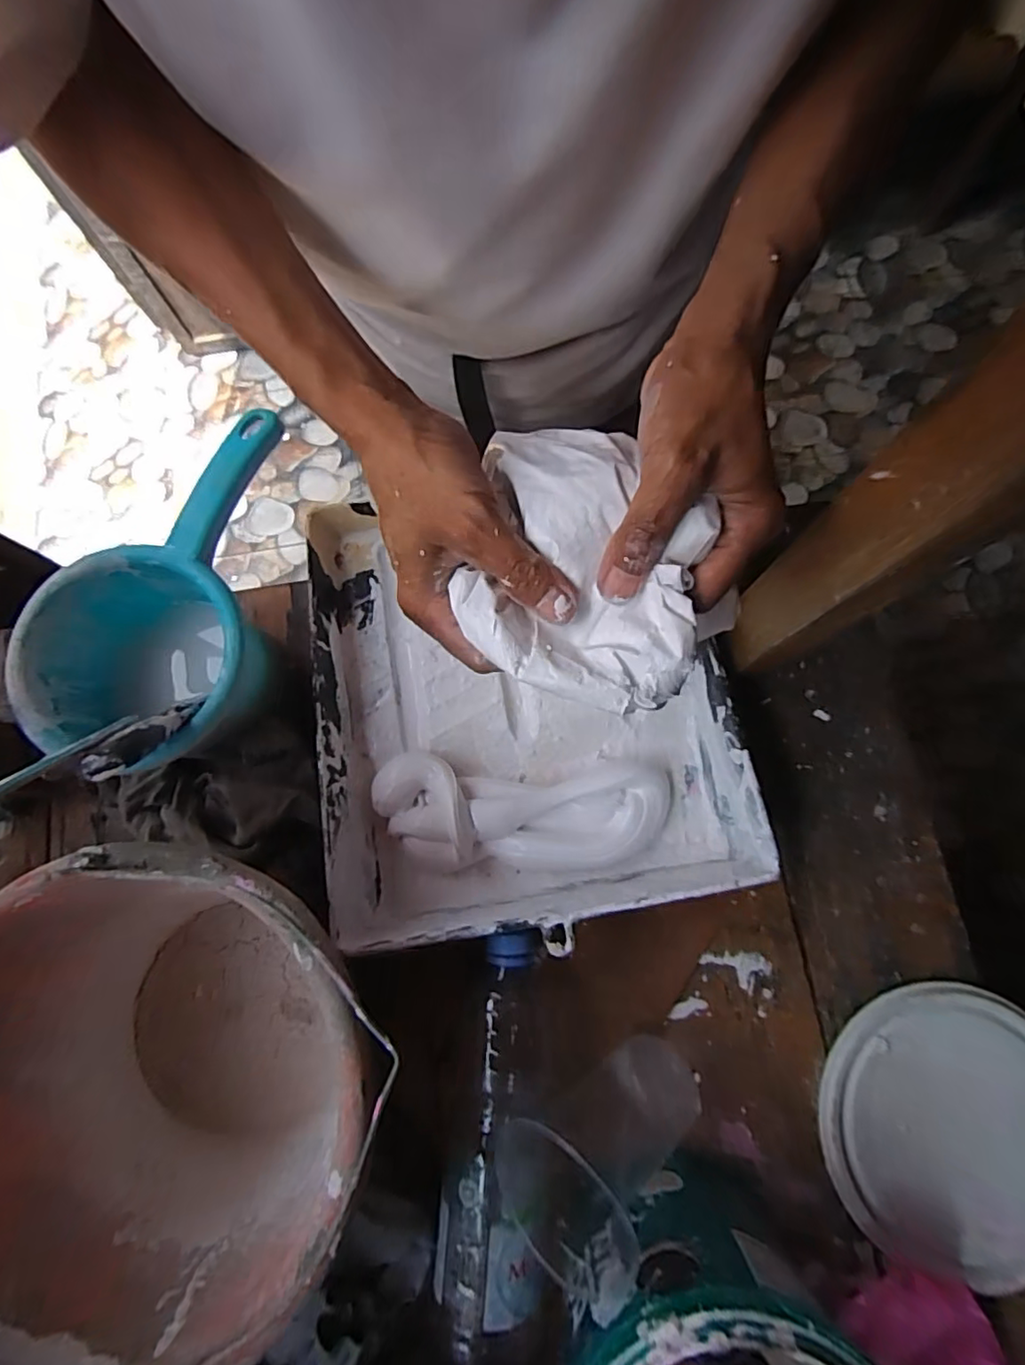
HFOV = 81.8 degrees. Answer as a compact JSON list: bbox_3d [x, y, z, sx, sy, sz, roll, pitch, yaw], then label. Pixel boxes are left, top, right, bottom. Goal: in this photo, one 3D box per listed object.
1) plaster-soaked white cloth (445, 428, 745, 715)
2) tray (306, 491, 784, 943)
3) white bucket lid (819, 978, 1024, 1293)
[{"bbox_3d":[0.035,-0.055,0.252,0.111,0.030,0.123,12,78,3],"label":"plaster-soaked white cloth"},{"bbox_3d":[0.001,0.001,0.446,0.289,0.066,0.338,-9,78,-1],"label":"tray"},{"bbox_3d":[0.304,0.300,0.401,0.174,0.017,0.170,0,78,1],"label":"white bucket lid"}]

